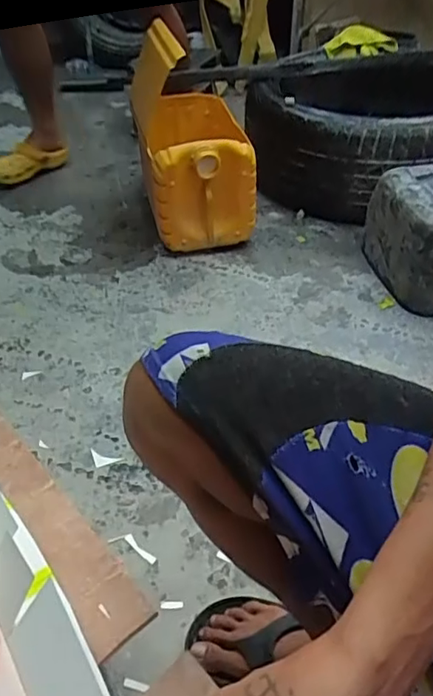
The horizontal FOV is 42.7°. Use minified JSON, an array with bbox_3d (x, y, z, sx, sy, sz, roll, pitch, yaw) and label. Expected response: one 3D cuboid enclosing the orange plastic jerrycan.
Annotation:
[{"bbox_3d":[-0.059,-0.452,1.368,0.247,0.257,0.408,-7,43,-6],"label":"orange plastic jerrycan"}]

